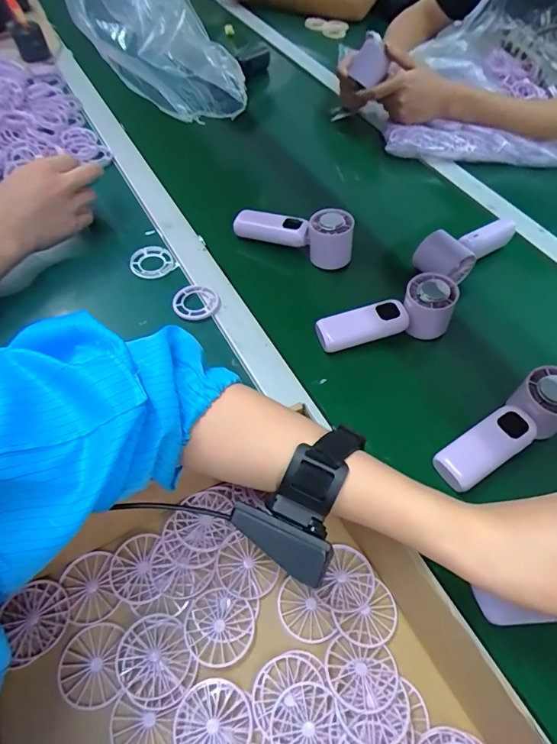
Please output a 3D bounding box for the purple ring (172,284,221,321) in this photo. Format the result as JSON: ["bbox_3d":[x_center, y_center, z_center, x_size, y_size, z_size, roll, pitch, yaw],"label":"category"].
[{"bbox_3d":[-0.096,-0.082,0.518,0.054,0.007,0.048,-13,57,-11],"label":"purple ring"}]

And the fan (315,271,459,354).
[{"bbox_3d":[0.121,-0.062,0.489,0.152,0.050,0.051,-15,57,-12],"label":"fan"}]

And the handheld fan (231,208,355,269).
[{"bbox_3d":[0.022,-0.184,0.573,0.155,0.052,0.048,18,57,10],"label":"handheld fan"}]

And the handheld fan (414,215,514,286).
[{"bbox_3d":[0.249,-0.171,0.572,0.157,0.049,0.059,-34,63,-22],"label":"handheld fan"}]

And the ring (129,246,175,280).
[{"bbox_3d":[-0.158,-0.138,0.553,0.052,0.010,0.050,1,55,-2],"label":"ring"}]

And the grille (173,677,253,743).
[{"bbox_3d":[-0.043,0.232,0.291,0.049,0.004,0.049,1,55,-2],"label":"grille"}]

